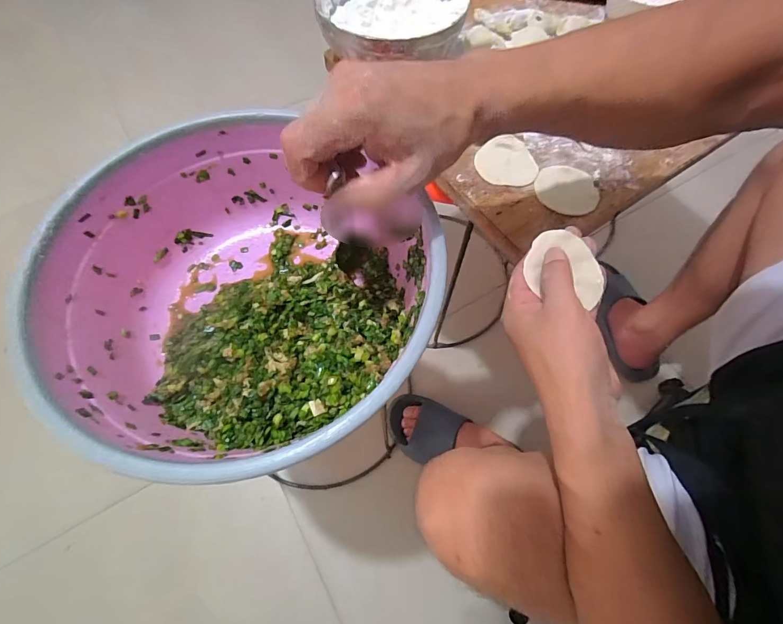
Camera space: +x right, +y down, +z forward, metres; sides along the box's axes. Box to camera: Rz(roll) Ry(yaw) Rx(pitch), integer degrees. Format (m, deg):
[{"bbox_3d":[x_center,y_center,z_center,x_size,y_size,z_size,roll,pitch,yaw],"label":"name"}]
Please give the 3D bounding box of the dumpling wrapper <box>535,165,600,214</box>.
[{"bbox_3d":[0.184,-0.128,0.403,0.064,0.004,0.060,4,66,0],"label":"dumpling wrapper"}]

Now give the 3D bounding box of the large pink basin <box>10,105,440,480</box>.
[{"bbox_3d":[-0.113,-0.014,0.318,0.280,0.109,0.264,1,66,-1],"label":"large pink basin"}]

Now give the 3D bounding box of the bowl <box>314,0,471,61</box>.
[{"bbox_3d":[0.001,-0.341,0.441,0.163,0.052,0.167,-3,66,-3],"label":"bowl"}]

